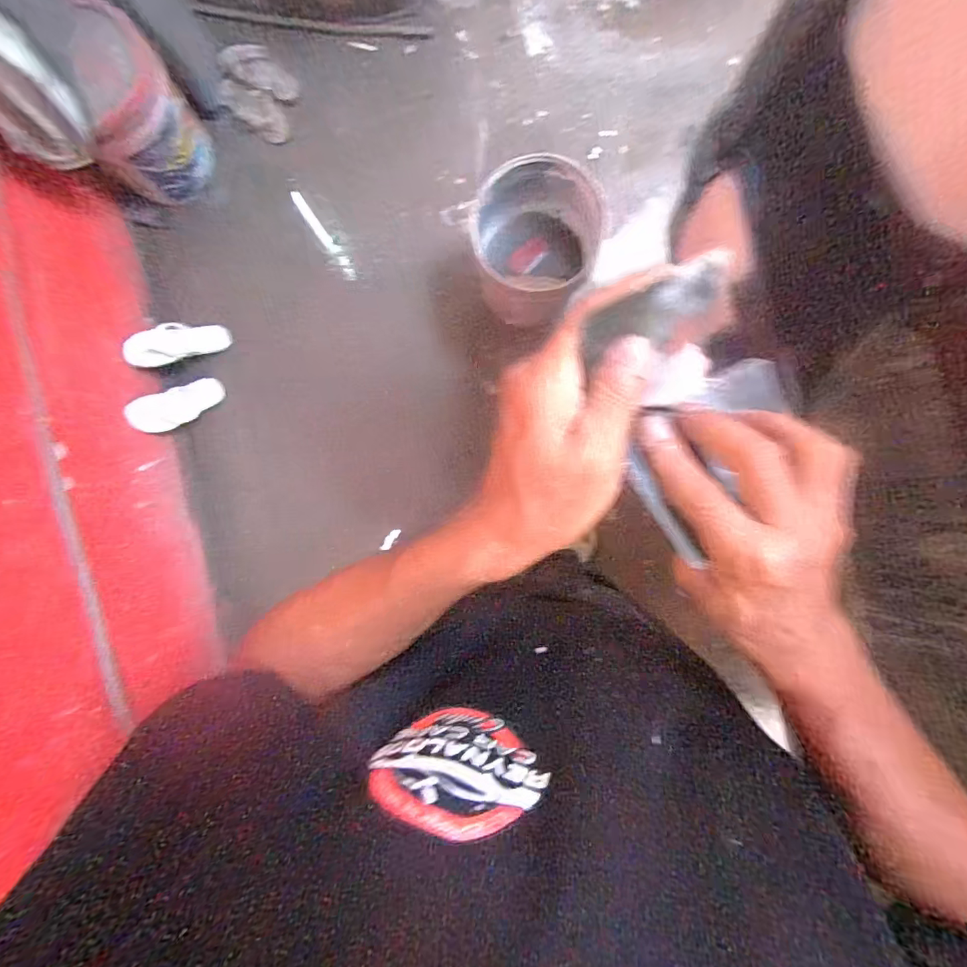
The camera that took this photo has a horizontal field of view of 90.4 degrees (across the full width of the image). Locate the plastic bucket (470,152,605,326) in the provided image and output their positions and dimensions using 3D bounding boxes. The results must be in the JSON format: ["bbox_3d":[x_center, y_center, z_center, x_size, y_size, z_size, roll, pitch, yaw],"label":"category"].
[{"bbox_3d":[0.128,-0.598,1.212,0.278,0.279,0.293,0,88,2],"label":"plastic bucket"}]

